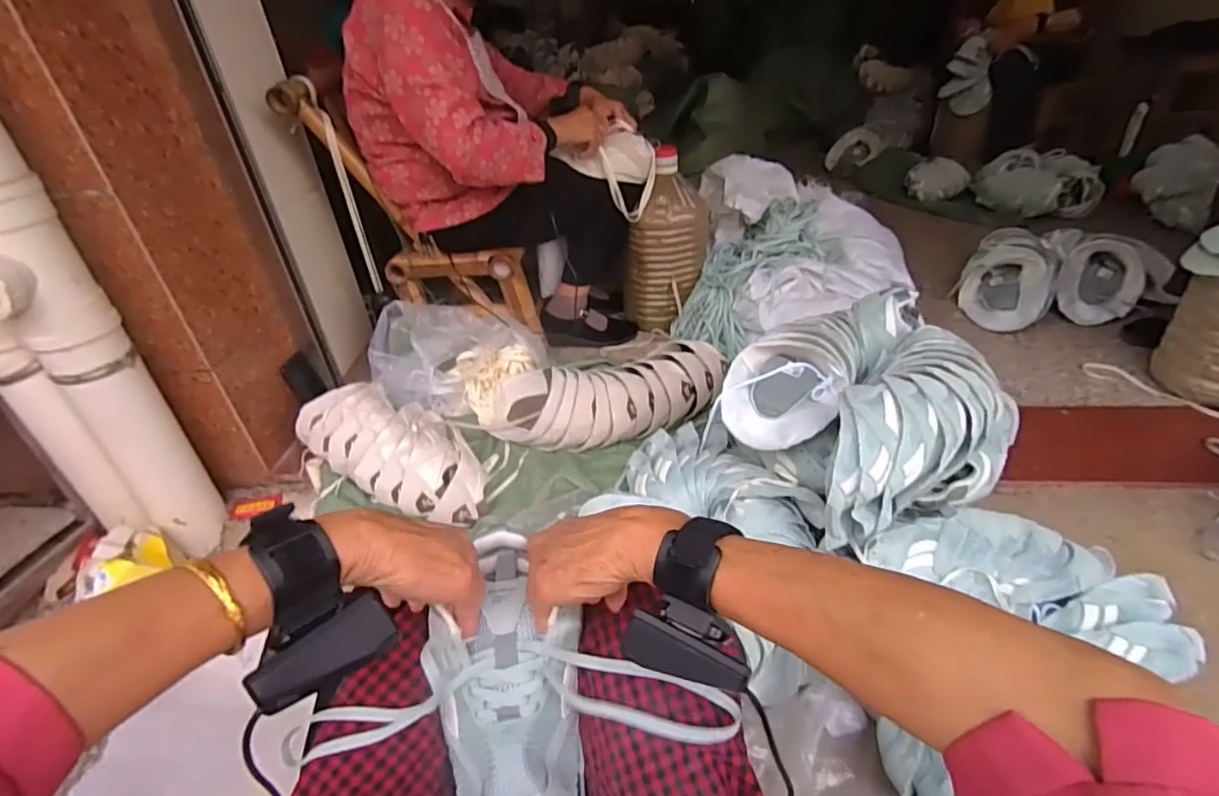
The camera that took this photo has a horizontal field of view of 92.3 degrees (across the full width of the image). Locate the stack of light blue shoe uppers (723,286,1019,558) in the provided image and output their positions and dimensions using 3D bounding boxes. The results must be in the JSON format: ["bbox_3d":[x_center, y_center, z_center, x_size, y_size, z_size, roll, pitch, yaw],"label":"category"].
[{"bbox_3d":[0.380,0.024,0.876,0.346,0.201,0.320,-26,41,-27],"label":"stack of light blue shoe uppers"}]

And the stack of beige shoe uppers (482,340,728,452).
[{"bbox_3d":[-0.013,-0.005,1.155,0.485,0.111,0.182,-8,36,-5],"label":"stack of beige shoe uppers"}]

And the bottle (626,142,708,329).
[{"bbox_3d":[0.141,-0.385,1.435,0.188,0.380,0.177,4,36,11],"label":"bottle"}]

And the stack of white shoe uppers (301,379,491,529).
[{"bbox_3d":[-0.375,0.080,1.060,0.382,0.095,0.185,27,45,17],"label":"stack of white shoe uppers"}]

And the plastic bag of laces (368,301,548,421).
[{"bbox_3d":[-0.344,-0.093,1.256,0.382,0.171,0.189,11,38,20],"label":"plastic bag of laces"}]

